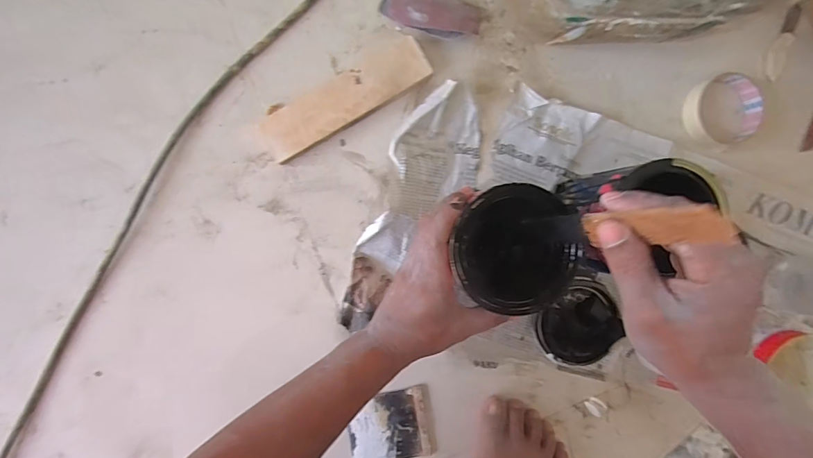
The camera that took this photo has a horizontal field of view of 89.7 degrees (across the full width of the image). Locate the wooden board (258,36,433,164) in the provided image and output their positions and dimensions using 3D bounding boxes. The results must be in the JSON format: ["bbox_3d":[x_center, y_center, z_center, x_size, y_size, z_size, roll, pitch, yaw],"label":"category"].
[{"bbox_3d":[-0.065,-0.139,0.436,0.185,0.018,0.052,-33,94,-3],"label":"wooden board"}]

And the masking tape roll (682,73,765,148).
[{"bbox_3d":[0.365,-0.135,0.471,0.082,0.024,0.080,0,92,-5],"label":"masking tape roll"}]

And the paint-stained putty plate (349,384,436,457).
[{"bbox_3d":[-0.017,0.223,0.462,0.092,0.007,0.080,-8,92,-3],"label":"paint-stained putty plate"}]

